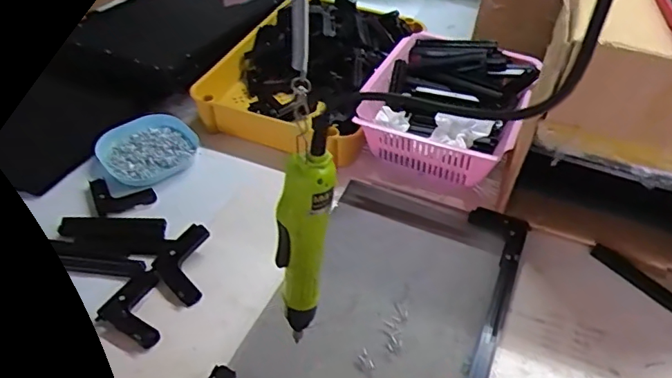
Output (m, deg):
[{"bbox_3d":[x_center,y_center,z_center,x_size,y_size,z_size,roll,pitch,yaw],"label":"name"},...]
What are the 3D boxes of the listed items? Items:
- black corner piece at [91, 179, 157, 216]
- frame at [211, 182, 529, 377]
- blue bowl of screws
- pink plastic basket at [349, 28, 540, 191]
[{"bbox_3d":[-0.291,0.002,0.726,0.074,0.019,0.078,-21,50,-22],"label":"black corner piece"},{"bbox_3d":[0.055,0.143,0.594,0.243,0.026,0.387,19,48,16],"label":"frame"},{"bbox_3d":[-0.274,-0.060,0.782,0.127,0.026,0.135,1,45,-1],"label":"blue bowl of screws"},{"bbox_3d":[0.166,-0.122,0.803,0.212,0.097,0.262,16,47,13],"label":"pink plastic basket"}]

